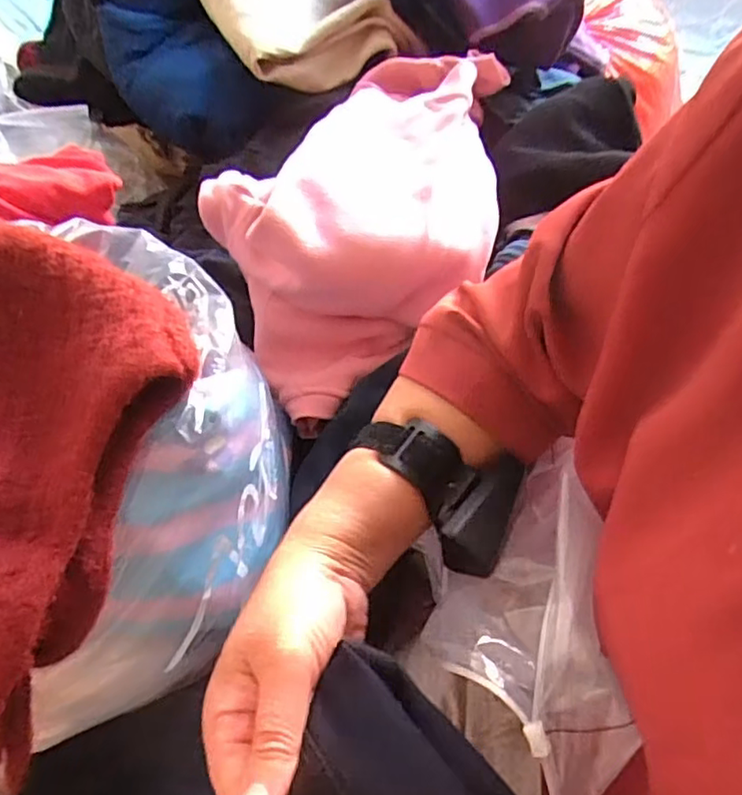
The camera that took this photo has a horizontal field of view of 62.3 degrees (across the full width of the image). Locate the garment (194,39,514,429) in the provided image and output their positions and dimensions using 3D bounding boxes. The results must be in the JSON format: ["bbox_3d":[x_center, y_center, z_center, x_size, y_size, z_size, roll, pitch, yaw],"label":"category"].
[{"bbox_3d":[0.020,-0.163,0.562,0.190,0.162,0.362,30,57,19],"label":"garment"}]

